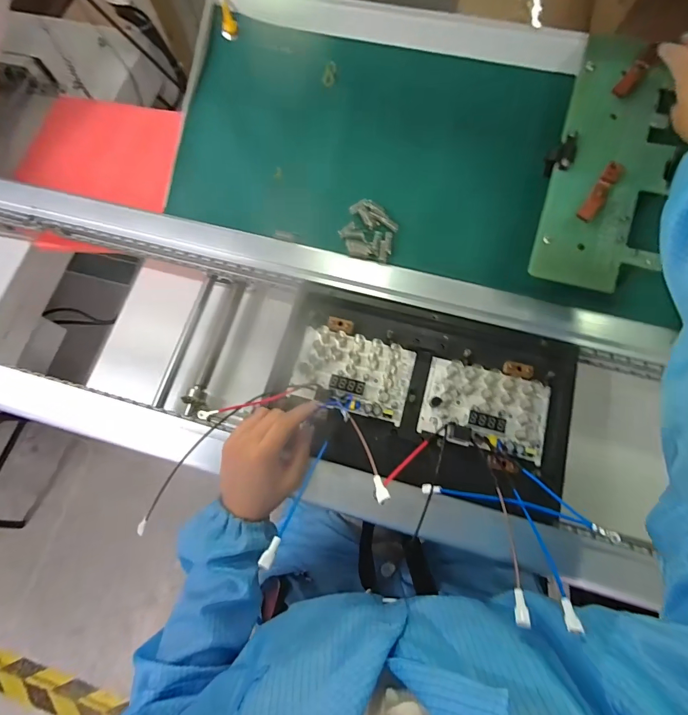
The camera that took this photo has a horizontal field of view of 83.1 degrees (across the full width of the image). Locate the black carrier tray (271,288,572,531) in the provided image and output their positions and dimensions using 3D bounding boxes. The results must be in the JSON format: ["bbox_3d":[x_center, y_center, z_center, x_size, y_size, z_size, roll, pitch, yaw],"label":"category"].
[{"bbox_3d":[0.088,0.037,0.448,0.331,0.036,0.204,13,76,5],"label":"black carrier tray"}]

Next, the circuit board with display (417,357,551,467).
[{"bbox_3d":[0.161,0.057,0.439,0.136,0.025,0.088,15,76,5],"label":"circuit board with display"}]

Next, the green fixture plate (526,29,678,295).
[{"bbox_3d":[0.297,-0.222,0.437,0.112,0.032,0.290,12,87,5],"label":"green fixture plate"}]

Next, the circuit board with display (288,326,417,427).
[{"bbox_3d":[0.011,0.018,0.455,0.134,0.018,0.090,14,76,5],"label":"circuit board with display"}]

